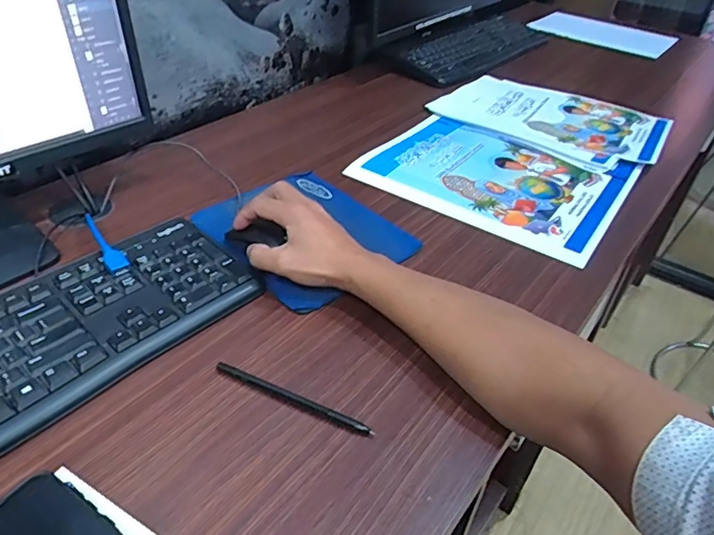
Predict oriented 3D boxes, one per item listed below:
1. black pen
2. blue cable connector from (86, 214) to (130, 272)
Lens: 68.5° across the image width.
[{"bbox_3d":[-0.051,0.102,0.411,0.139,0.008,0.009,20,42,16],"label":"black pen"},{"bbox_3d":[-0.247,-0.025,0.514,0.019,0.013,0.093,-22,48,-30],"label":"blue cable connector"}]

